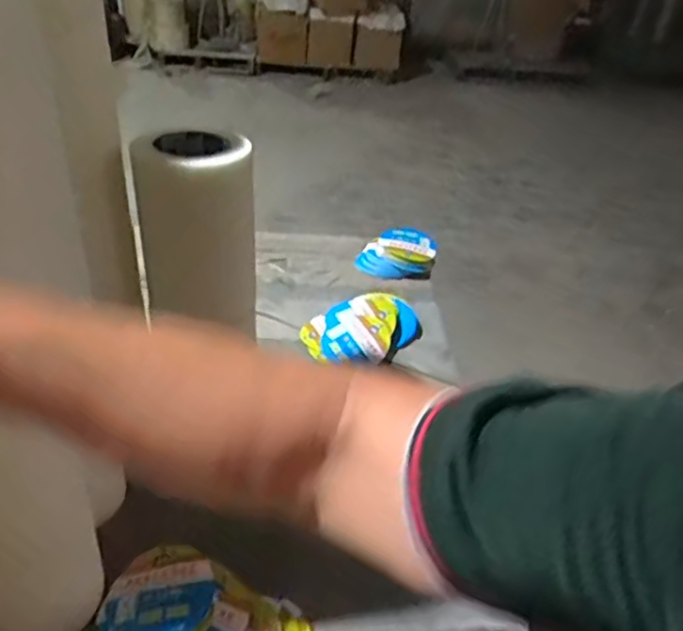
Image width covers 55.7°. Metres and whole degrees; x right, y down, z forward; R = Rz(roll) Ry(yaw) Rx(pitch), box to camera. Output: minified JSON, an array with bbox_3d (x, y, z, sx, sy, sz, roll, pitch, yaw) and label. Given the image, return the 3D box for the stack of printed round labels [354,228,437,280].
[{"bbox_3d":[0.114,-0.130,1.337,0.158,0.079,0.110,10,33,3],"label":"stack of printed round labels"}]

